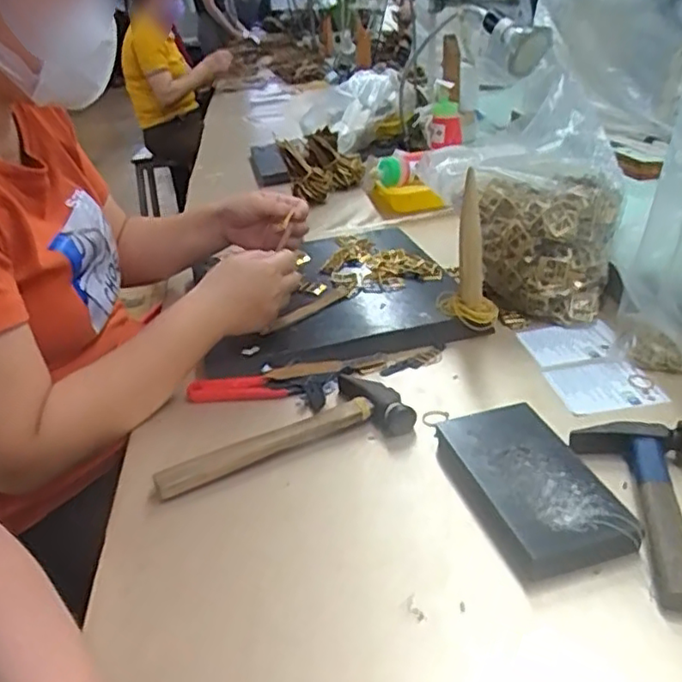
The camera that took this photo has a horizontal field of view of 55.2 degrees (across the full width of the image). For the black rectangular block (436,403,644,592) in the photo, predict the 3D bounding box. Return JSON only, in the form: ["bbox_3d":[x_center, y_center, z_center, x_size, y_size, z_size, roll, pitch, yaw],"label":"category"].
[{"bbox_3d":[0.134,0.103,0.473,0.083,0.025,0.154,-12,29,-11],"label":"black rectangular block"}]

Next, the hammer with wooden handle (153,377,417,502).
[{"bbox_3d":[-0.051,0.075,0.565,0.215,0.027,0.084,-13,29,-12],"label":"hammer with wooden handle"}]

